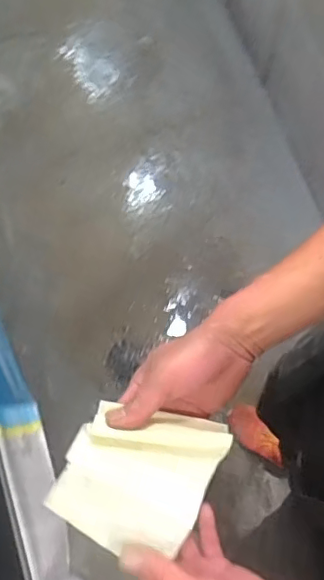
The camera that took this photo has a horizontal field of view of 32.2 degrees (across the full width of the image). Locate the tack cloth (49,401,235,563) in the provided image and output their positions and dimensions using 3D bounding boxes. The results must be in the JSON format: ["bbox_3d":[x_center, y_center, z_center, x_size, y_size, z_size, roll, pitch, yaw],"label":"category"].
[{"bbox_3d":[-0.021,0.161,0.493,0.120,0.022,0.131,28,86,-5],"label":"tack cloth"}]

